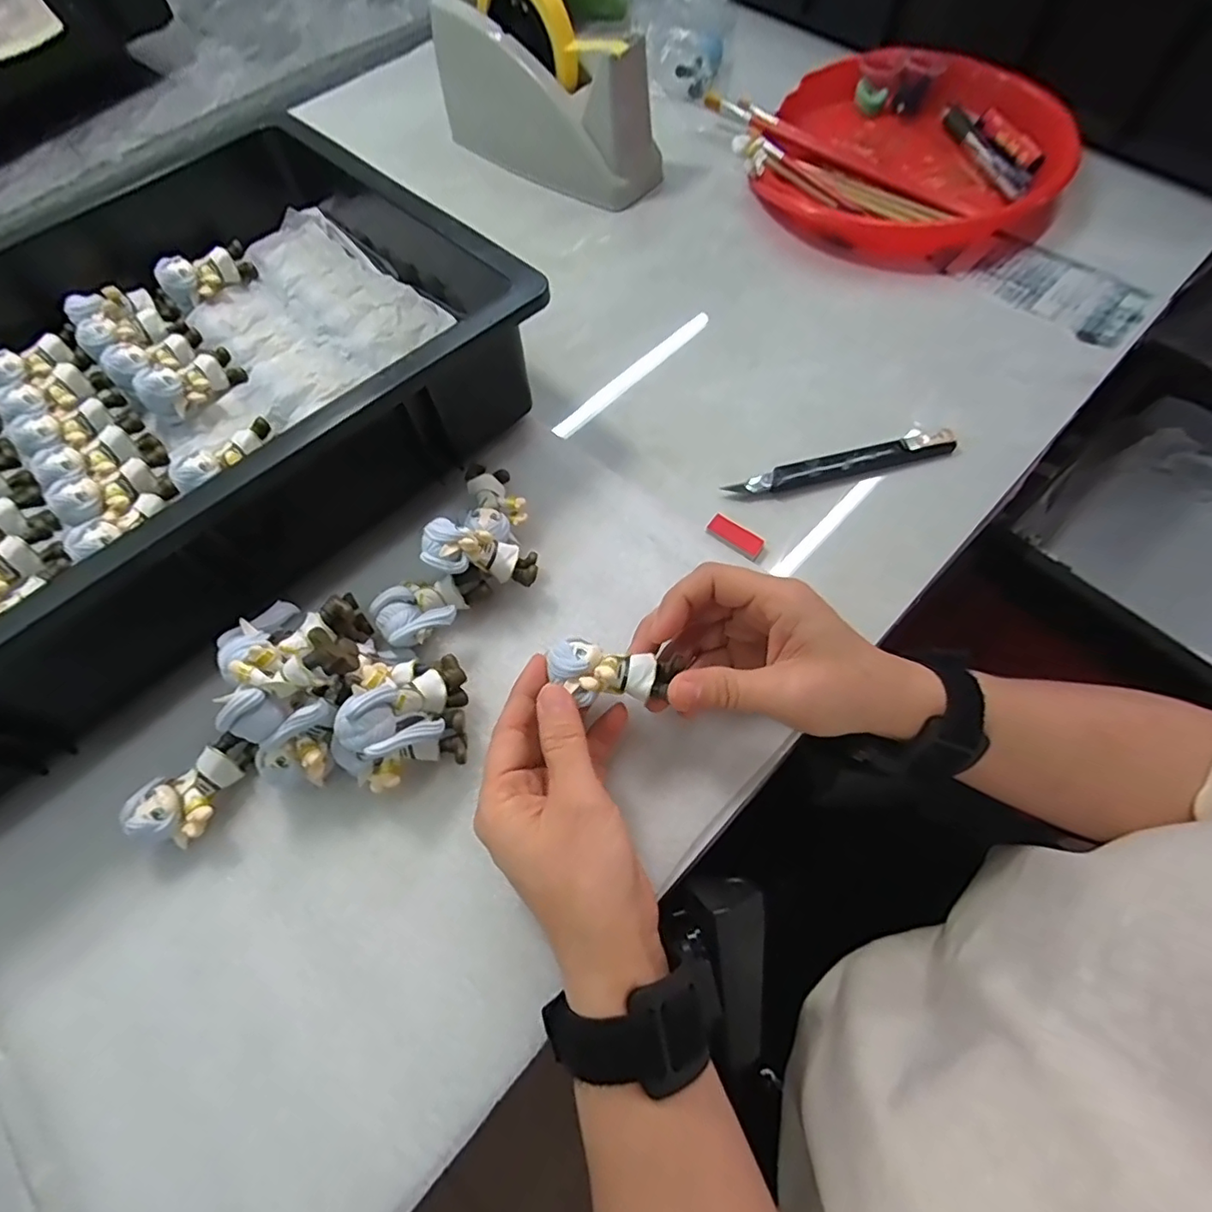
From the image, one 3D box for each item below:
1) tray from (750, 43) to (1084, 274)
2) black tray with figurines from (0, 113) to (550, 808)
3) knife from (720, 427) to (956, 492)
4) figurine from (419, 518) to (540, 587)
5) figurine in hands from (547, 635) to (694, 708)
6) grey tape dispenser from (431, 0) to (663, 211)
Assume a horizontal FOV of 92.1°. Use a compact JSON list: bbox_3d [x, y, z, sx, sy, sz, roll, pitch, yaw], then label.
[{"bbox_3d":[0.260,-0.383,0.497,0.233,0.049,0.254,13,65,10],"label":"tray"},{"bbox_3d":[-0.316,-0.125,0.363,0.453,0.091,0.356,-42,69,-16],"label":"black tray with figurines"},{"bbox_3d":[0.149,-0.089,0.368,0.145,0.009,0.018,-15,64,-4],"label":"knife"},{"bbox_3d":[-0.066,-0.030,0.315,0.062,0.022,0.027,15,60,-26],"label":"figurine"},{"bbox_3d":[0.005,0.029,0.270,0.060,0.020,0.028,9,64,-6],"label":"figurine in hands"},{"bbox_3d":[-0.057,-0.442,0.495,0.215,0.116,0.061,31,69,17],"label":"grey tape dispenser"}]

